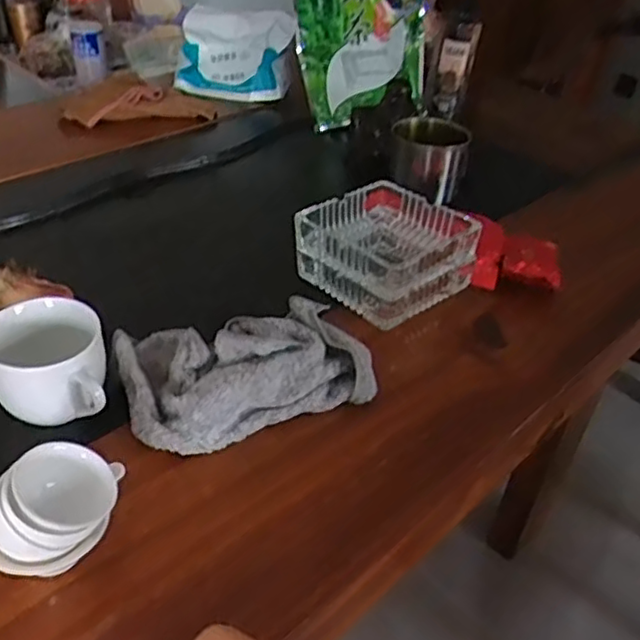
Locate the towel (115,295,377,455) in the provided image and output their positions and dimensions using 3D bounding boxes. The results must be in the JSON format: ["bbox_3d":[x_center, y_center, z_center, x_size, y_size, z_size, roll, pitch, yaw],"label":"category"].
[{"bbox_3d":[-0.057,0.032,0.504,0.170,0.051,0.110,-13,42,-22],"label":"towel"}]

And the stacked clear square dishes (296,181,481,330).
[{"bbox_3d":[0.056,-0.060,0.616,0.121,0.071,0.125,-27,48,-35],"label":"stacked clear square dishes"}]

